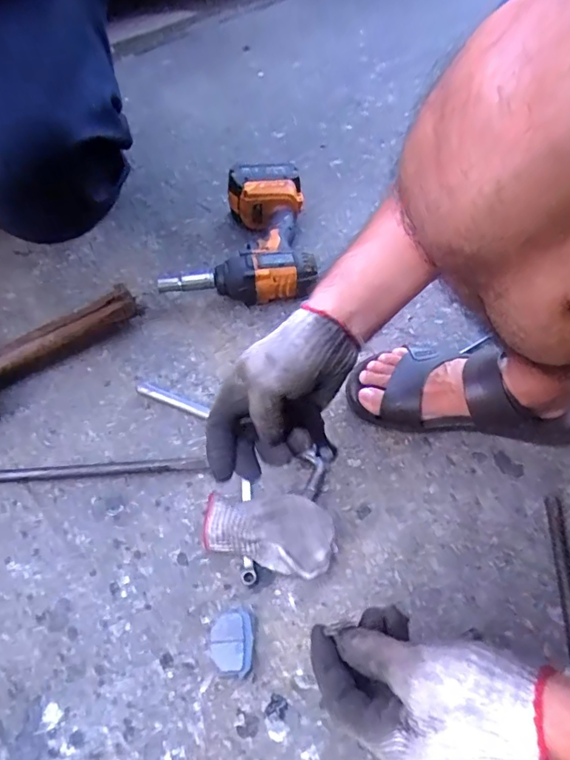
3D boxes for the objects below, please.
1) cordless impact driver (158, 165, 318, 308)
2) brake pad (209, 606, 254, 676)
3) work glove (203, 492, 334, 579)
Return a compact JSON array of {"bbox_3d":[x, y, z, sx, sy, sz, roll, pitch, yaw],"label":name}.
[{"bbox_3d":[-0.067,-0.208,0.705,0.195,0.082,0.235,-3,53,-4],"label":"cordless impact driver"},{"bbox_3d":[-0.045,0.222,0.414,0.035,0.013,0.050,-2,53,-3],"label":"brake pad"},{"bbox_3d":[-0.013,0.137,0.458,0.117,0.047,0.069,15,54,10],"label":"work glove"}]

